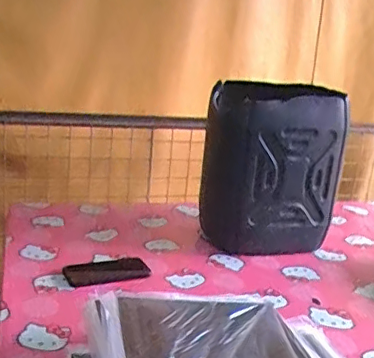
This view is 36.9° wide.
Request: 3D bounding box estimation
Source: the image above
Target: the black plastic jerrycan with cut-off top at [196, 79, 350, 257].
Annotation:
[{"bbox_3d":[0.197,-0.022,1.304,0.285,0.374,0.177,1,17,-15],"label":"black plastic jerrycan with cut-off top"}]

